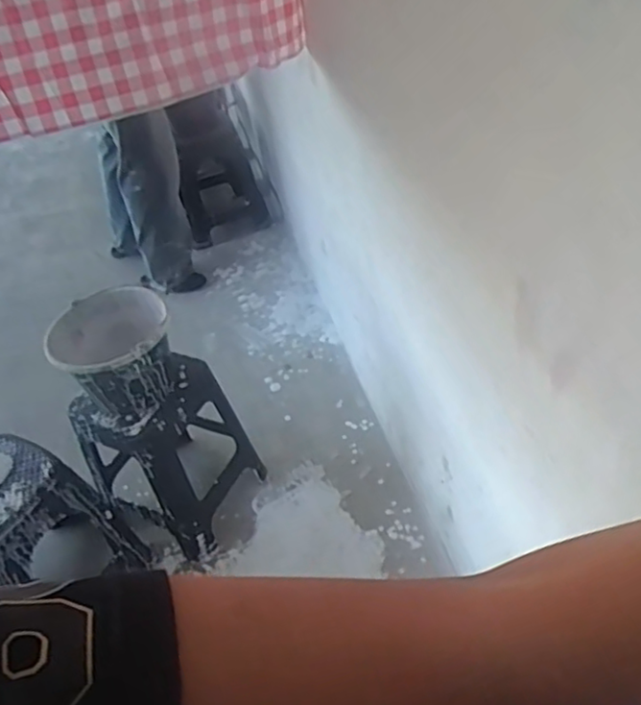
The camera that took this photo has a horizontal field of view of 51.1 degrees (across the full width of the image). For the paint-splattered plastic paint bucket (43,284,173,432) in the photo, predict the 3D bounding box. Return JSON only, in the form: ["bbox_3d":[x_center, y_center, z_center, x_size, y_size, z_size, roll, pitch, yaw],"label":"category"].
[{"bbox_3d":[-0.489,0.014,1.601,0.274,0.236,0.269,-7,42,6],"label":"paint-splattered plastic paint bucket"}]

